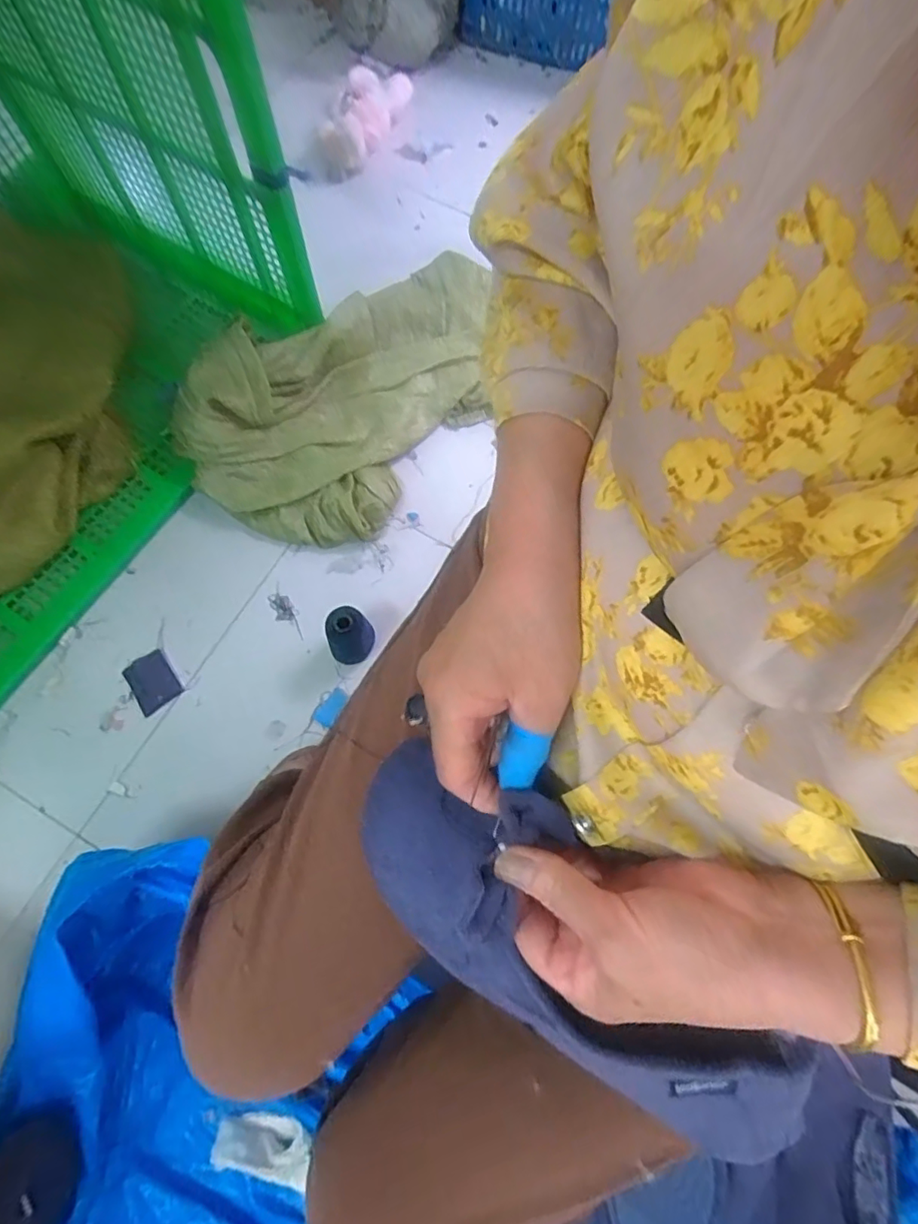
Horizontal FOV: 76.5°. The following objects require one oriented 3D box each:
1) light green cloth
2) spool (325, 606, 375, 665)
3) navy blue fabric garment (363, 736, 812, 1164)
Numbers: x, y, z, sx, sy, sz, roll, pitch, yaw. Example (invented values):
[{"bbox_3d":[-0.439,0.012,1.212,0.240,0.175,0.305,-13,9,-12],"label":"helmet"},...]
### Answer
[{"bbox_3d":[-0.158,-0.376,0.928,0.350,0.133,0.581,37,75,9],"label":"light green cloth"},{"bbox_3d":[-0.152,0.033,0.803,0.049,0.100,0.063,37,75,9],"label":"spool"},{"bbox_3d":[0.049,0.158,0.277,0.239,0.048,0.089,38,75,13],"label":"navy blue fabric garment"}]

